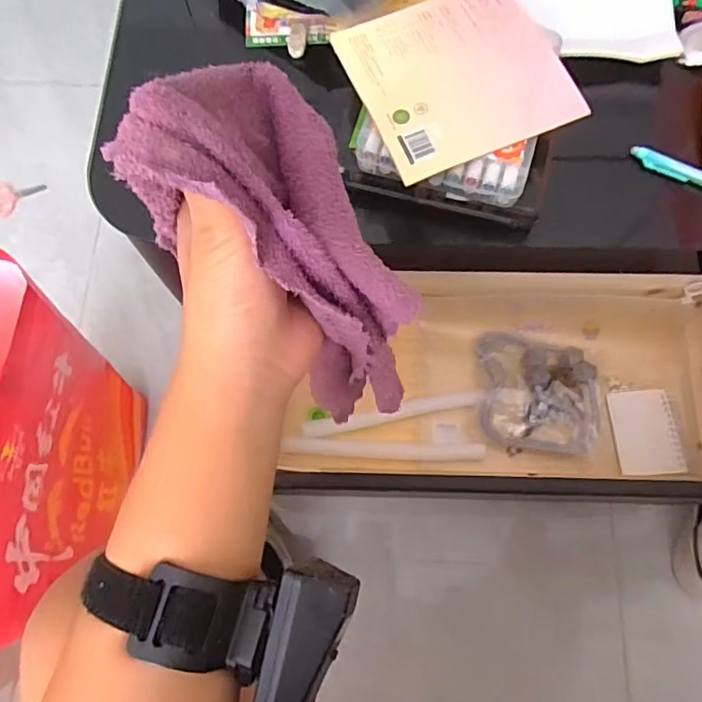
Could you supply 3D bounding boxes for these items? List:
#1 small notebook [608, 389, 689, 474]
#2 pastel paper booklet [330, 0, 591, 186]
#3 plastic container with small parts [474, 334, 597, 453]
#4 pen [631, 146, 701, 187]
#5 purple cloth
[{"bbox_3d":[0.360,0.098,0.698,0.074,0.012,0.099,-2,73,1],"label":"small notebook"},{"bbox_3d":[0.092,-0.241,0.498,0.167,0.008,0.163,-22,74,-5],"label":"pastel paper booklet"},{"bbox_3d":[0.228,0.051,0.701,0.141,0.046,0.138,9,74,5],"label":"plastic container with small parts"},{"bbox_3d":[0.322,-0.154,0.520,0.137,0.011,0.016,24,76,9],"label":"pen"},{"bbox_3d":[-0.014,-0.042,0.272,0.076,0.215,0.097,28,74,39],"label":"purple cloth"}]

